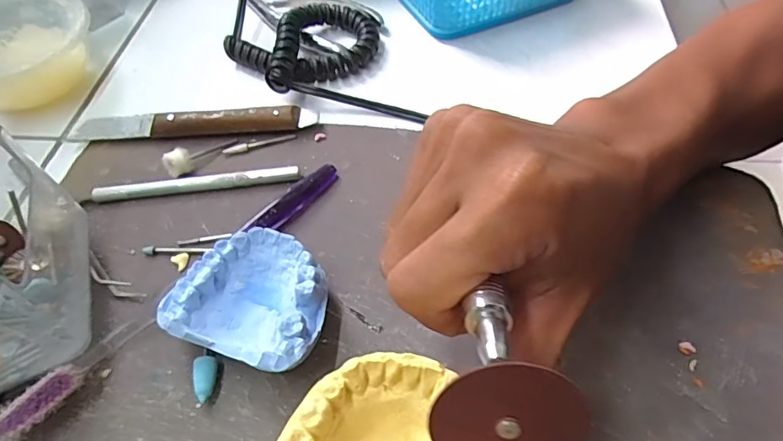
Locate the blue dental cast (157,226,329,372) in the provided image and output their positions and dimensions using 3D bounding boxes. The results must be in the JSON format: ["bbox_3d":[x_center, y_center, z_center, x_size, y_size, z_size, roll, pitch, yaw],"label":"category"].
[{"bbox_3d":[-0.059,0.036,0.227,0.064,0.028,0.056,16,56,14],"label":"blue dental cast"}]

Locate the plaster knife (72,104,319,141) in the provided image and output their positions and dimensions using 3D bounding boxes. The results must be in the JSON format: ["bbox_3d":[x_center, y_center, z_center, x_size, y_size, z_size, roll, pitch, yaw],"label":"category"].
[{"bbox_3d":[-0.121,-0.060,0.308,0.148,0.015,0.014,-1,54,2],"label":"plaster knife"}]

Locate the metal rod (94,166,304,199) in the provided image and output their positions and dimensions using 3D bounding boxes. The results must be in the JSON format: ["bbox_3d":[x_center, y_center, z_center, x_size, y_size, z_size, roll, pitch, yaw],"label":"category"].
[{"bbox_3d":[-0.109,-0.020,0.282,0.112,0.004,0.008,-6,93,-2],"label":"metal rod"}]

